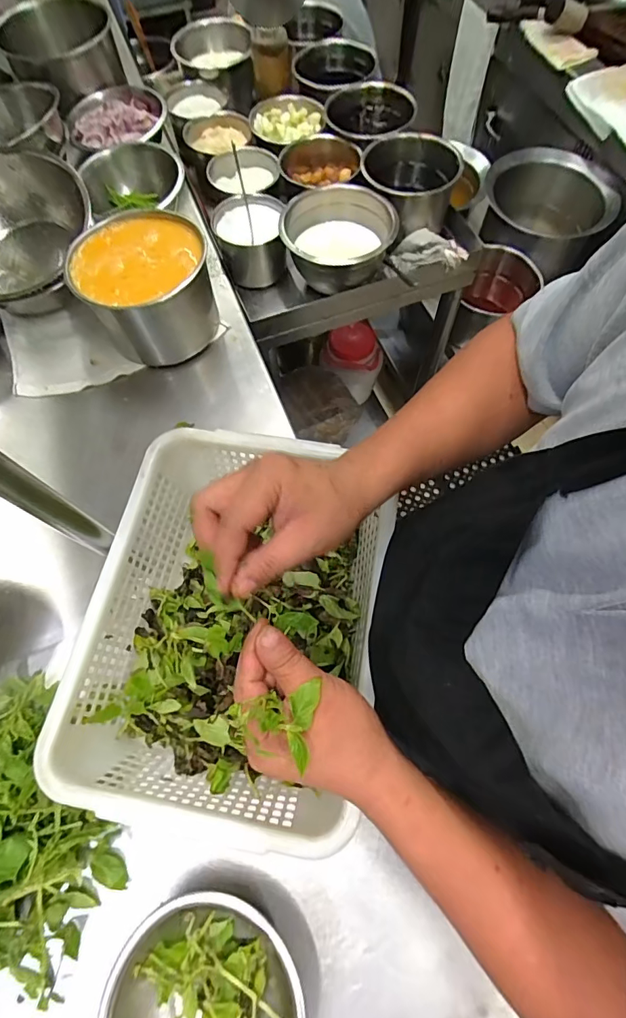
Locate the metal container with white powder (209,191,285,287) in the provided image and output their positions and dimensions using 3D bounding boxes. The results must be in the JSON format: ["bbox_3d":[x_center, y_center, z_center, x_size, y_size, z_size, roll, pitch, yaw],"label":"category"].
[{"bbox_3d":[-0.101,-0.434,0.731,0.111,0.086,0.103,-9,68,-3],"label":"metal container with white powder"}]

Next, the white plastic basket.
[{"bbox_3d":[-0.073,0.103,0.454,0.257,0.108,0.346,9,68,5],"label":"white plastic basket"}]

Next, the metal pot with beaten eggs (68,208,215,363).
[{"bbox_3d":[-0.221,-0.294,0.617,0.163,0.128,0.154,0,67,1],"label":"metal pot with beaten eggs"}]

